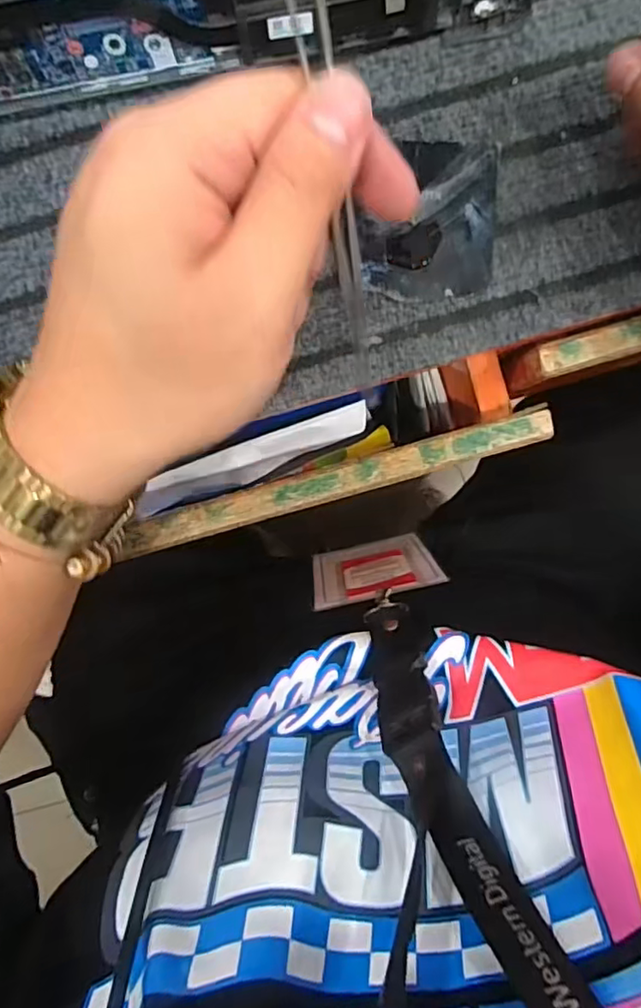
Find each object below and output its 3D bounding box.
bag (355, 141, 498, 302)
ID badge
[{"bbox_3d":[0.054,-0.145,0.308,0.068,0.004,0.077,1,95,1],"label":"bag"},{"bbox_3d":[0.041,0.050,0.473,0.093,0.139,0.005,-14,101,2],"label":"ID badge"}]

